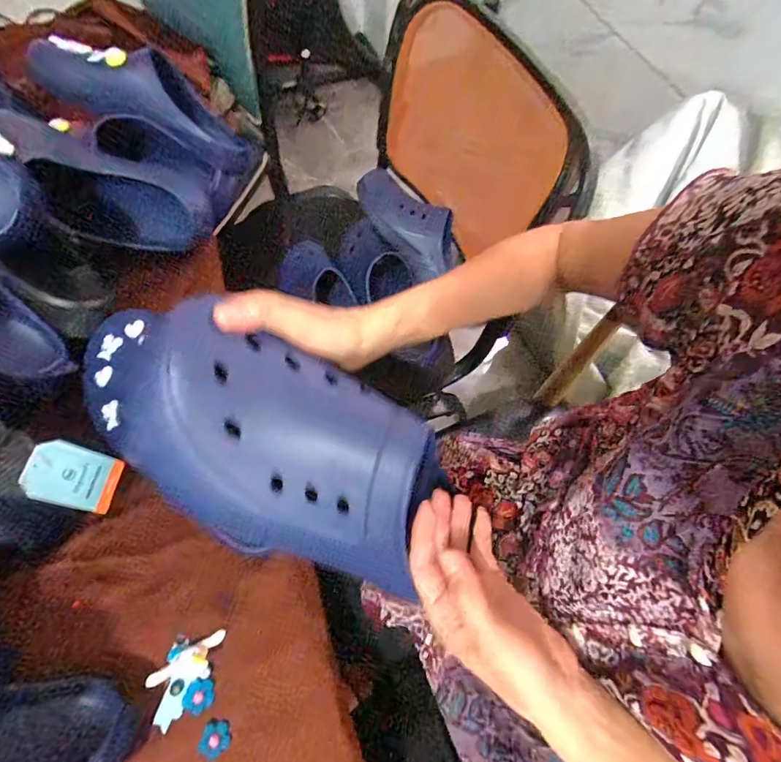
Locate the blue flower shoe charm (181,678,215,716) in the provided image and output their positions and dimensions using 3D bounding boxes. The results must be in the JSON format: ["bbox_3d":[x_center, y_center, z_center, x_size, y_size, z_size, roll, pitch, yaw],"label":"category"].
[{"bbox_3d":[-0.165,0.271,0.377,0.024,0.006,0.024,1,64,-2],"label":"blue flower shoe charm"}]

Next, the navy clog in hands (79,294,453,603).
[{"bbox_3d":[-0.078,0.039,0.308,0.201,0.108,0.123,30,86,-16],"label":"navy clog in hands"}]

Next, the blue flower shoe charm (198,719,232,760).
[{"bbox_3d":[-0.147,0.298,0.365,0.024,0.007,0.023,1,64,-2],"label":"blue flower shoe charm"}]

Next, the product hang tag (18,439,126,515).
[{"bbox_3d":[-0.287,0.087,0.400,0.004,0.076,0.052,-7,59,33],"label":"product hang tag"}]

